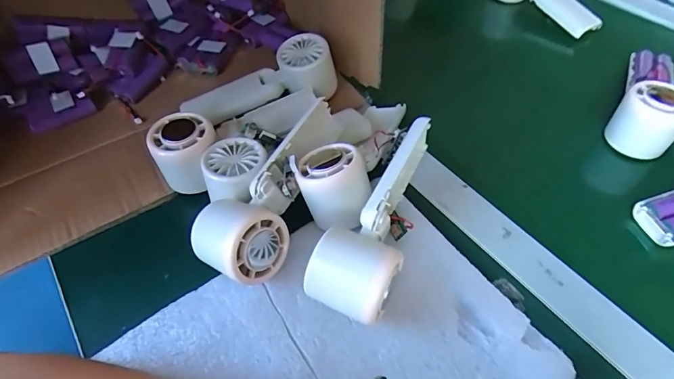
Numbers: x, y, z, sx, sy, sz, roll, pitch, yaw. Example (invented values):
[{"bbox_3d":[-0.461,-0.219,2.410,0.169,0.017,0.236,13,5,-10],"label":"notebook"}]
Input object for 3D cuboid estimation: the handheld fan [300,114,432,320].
[{"bbox_3d":[0.032,0.020,0.326,0.061,0.062,0.159,17,55,15],"label":"handheld fan"}]

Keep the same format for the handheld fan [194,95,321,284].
[{"bbox_3d":[-0.053,-0.006,0.339,0.068,0.060,0.160,20,70,17],"label":"handheld fan"}]

